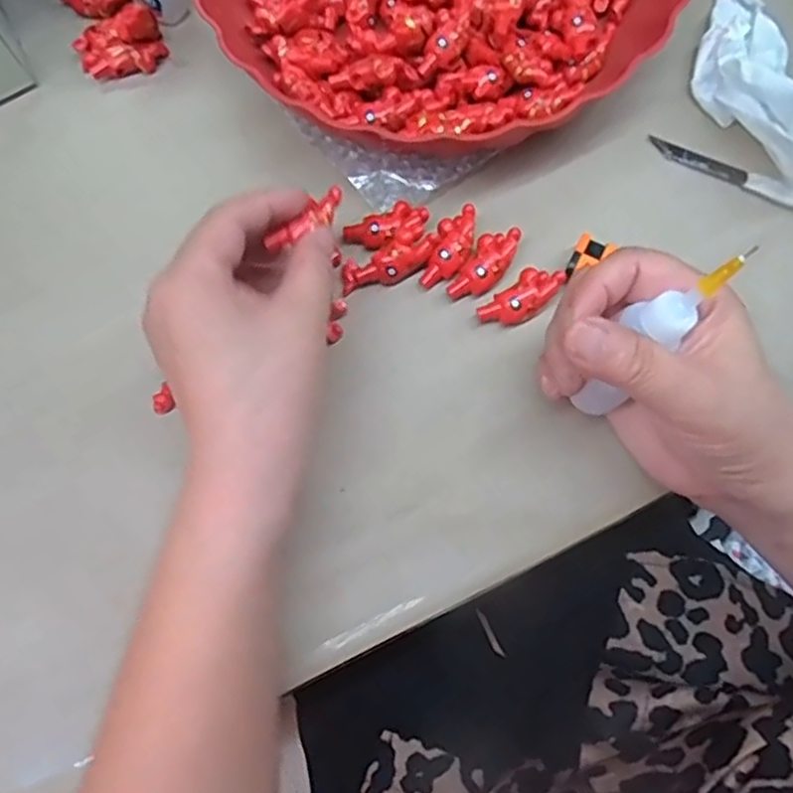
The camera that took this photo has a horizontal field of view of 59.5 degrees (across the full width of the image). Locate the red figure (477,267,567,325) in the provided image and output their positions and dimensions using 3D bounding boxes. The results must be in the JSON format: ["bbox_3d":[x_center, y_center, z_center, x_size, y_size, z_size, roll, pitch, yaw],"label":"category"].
[{"bbox_3d":[0.059,-0.046,0.325,0.042,0.012,0.018,-37,78,-7],"label":"red figure"}]

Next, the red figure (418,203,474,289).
[{"bbox_3d":[0.026,-0.071,0.330,0.019,0.009,0.042,27,91,8],"label":"red figure"}]

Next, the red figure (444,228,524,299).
[{"bbox_3d":[0.042,-0.063,0.327,0.020,0.008,0.042,44,95,11],"label":"red figure"}]

